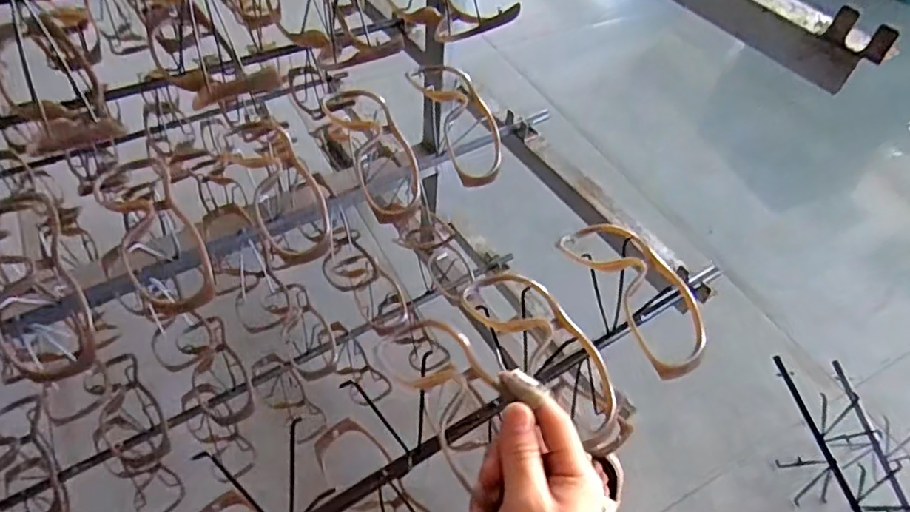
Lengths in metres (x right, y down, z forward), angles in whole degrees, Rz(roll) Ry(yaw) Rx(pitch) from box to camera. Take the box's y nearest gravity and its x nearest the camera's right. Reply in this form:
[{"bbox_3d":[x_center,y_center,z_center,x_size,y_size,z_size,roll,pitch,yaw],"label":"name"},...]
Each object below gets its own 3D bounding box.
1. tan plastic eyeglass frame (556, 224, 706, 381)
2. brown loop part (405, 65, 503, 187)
[{"bbox_3d":[0.130,0.024,0.418,0.061,0.036,0.121,-25,57,-24],"label":"tan plastic eyeglass frame"},{"bbox_3d":[0.003,-0.127,0.529,0.049,0.041,0.137,-18,68,-19],"label":"brown loop part"}]

